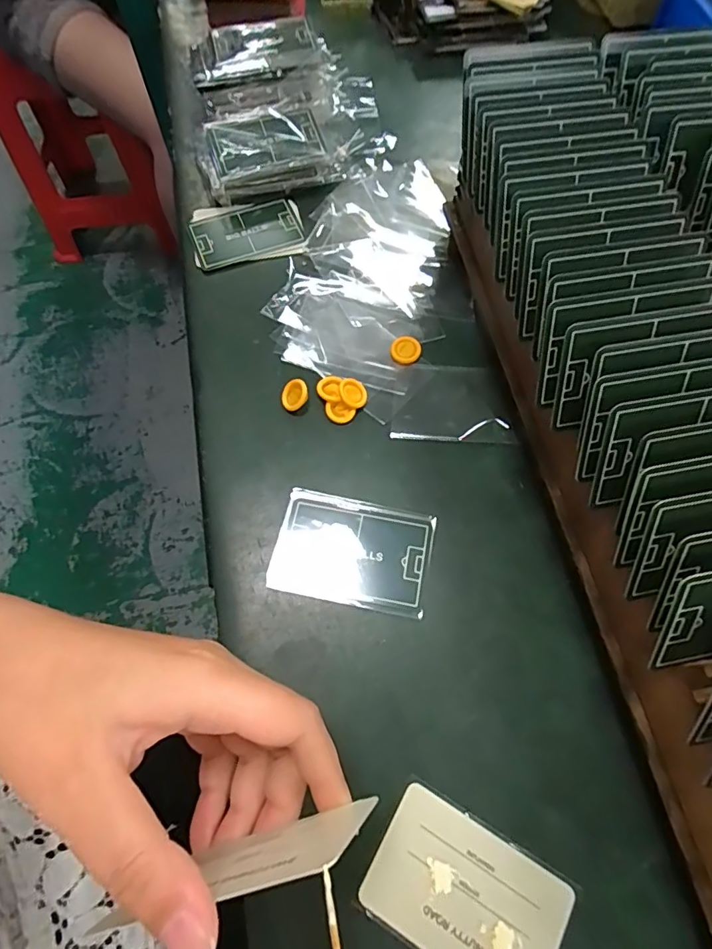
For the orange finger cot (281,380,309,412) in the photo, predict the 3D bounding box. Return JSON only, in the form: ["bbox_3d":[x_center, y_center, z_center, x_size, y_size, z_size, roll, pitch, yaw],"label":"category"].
[{"bbox_3d":[-0.040,-0.052,0.322,0.018,0.007,0.021,22,100,23],"label":"orange finger cot"}]

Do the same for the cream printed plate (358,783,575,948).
[{"bbox_3d":[0.050,0.190,0.222,0.084,0.004,0.053,29,70,12],"label":"cream printed plate"}]

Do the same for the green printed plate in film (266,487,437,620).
[{"bbox_3d":[-0.001,0.044,0.286,0.087,0.004,0.061,11,67,5],"label":"green printed plate in film"}]

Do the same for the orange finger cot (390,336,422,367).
[{"bbox_3d":[0.035,-0.086,0.340,0.020,0.006,0.021,9,67,4],"label":"orange finger cot"}]

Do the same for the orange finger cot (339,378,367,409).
[{"bbox_3d":[-0.002,-0.053,0.322,0.018,0.004,0.020,-25,91,-23],"label":"orange finger cot"}]

